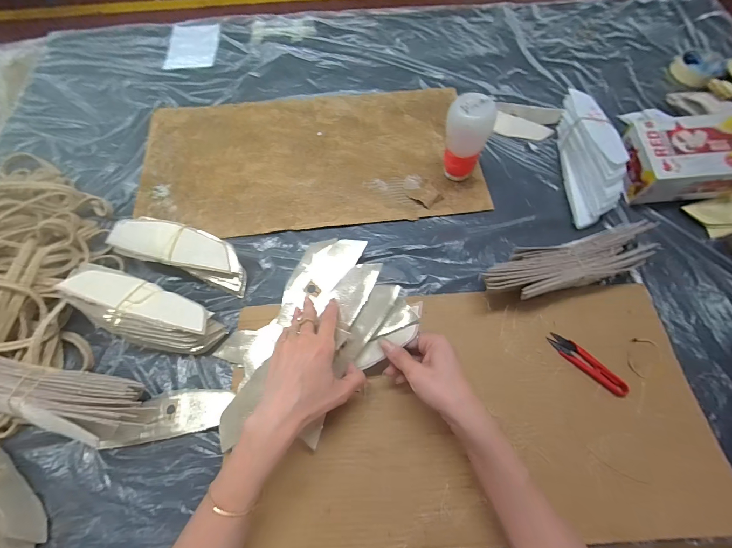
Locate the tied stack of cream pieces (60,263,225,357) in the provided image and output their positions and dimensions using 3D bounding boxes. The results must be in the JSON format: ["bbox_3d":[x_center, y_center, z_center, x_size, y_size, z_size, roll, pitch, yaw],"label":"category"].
[{"bbox_3d":[-0.292,0.049,0.423,0.199,0.068,0.074,21,69,9],"label":"tied stack of cream pieces"}]

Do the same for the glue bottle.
[{"bbox_3d":[0.149,-0.201,0.499,0.066,0.126,0.058,16,68,7],"label":"glue bottle"}]

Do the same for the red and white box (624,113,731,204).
[{"bbox_3d":[0.504,-0.181,0.517,0.170,0.079,0.118,0,67,0],"label":"red and white box"}]

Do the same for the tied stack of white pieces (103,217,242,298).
[{"bbox_3d":[-0.260,-0.034,0.457,0.191,0.029,0.068,21,96,-2],"label":"tied stack of white pieces"}]

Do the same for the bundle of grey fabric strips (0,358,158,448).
[{"bbox_3d":[-0.369,0.146,0.382,0.227,0.068,0.069,9,67,4],"label":"bundle of grey fabric strips"}]

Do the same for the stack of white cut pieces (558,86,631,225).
[{"bbox_3d":[0.359,-0.190,0.522,0.057,0.080,0.221,0,67,1],"label":"stack of white cut pieces"}]

